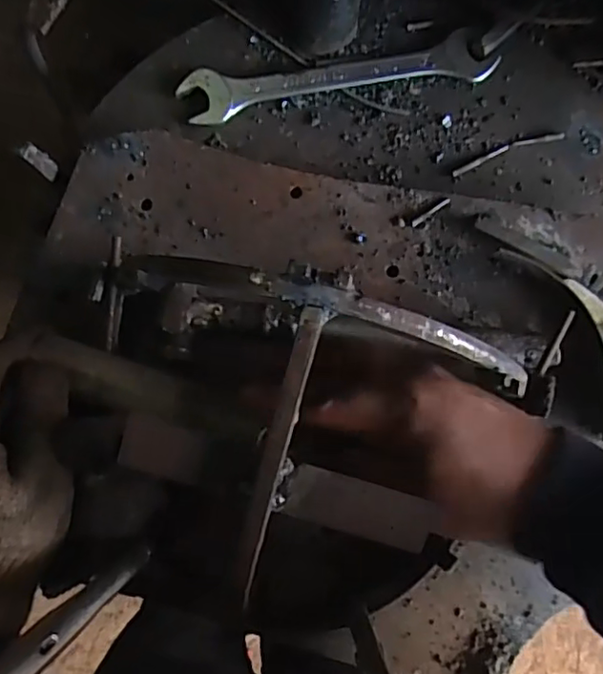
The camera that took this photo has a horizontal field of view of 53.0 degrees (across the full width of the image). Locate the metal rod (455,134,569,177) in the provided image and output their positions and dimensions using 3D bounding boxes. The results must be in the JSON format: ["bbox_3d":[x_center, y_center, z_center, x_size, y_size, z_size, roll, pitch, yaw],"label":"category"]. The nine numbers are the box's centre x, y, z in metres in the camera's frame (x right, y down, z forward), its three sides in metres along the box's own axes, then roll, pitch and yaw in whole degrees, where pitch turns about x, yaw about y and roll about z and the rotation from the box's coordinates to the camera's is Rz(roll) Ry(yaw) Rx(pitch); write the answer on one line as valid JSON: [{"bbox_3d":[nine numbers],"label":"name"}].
[{"bbox_3d":[0.139,-0.125,0.409,0.079,0.004,0.009,-19,84,-4],"label":"metal rod"}]

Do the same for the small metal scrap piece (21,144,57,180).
[{"bbox_3d":[-0.161,-0.108,0.374,0.005,0.041,0.012,43,84,4],"label":"small metal scrap piece"}]

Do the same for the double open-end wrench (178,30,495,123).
[{"bbox_3d":[0.026,-0.176,0.409,0.208,0.013,0.036,-7,83,-2],"label":"double open-end wrench"}]

